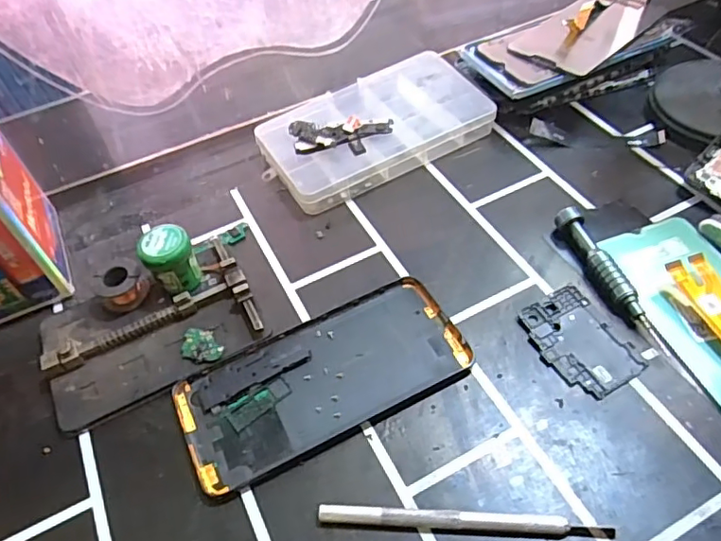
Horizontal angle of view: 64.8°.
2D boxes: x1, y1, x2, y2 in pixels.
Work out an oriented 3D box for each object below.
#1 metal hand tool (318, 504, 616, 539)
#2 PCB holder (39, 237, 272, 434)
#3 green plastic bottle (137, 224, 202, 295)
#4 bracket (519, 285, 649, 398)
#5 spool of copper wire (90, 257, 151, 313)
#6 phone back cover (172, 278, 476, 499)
[{"bbox_3d":[0.049,0.120,0.271,0.137,0.008,0.008,0,51,7],"label":"metal hand tool"},{"bbox_3d":[-0.129,0.035,0.349,0.124,0.021,0.083,-24,52,-13],"label":"PCB holder"},{"bbox_3d":[-0.119,-0.003,0.362,0.030,0.046,0.028,-27,53,-15],"label":"green plastic bottle"},{"bbox_3d":[0.127,0.040,0.329,0.044,0.005,0.066,-26,53,-15],"label":"bracket"},{"bbox_3d":[-0.153,0.009,0.363,0.029,0.024,0.024,-15,51,-6],"label":"spool of copper wire"},{"bbox_3d":[-0.022,0.060,0.327,0.161,0.005,0.075,-24,52,-13],"label":"phone back cover"}]

